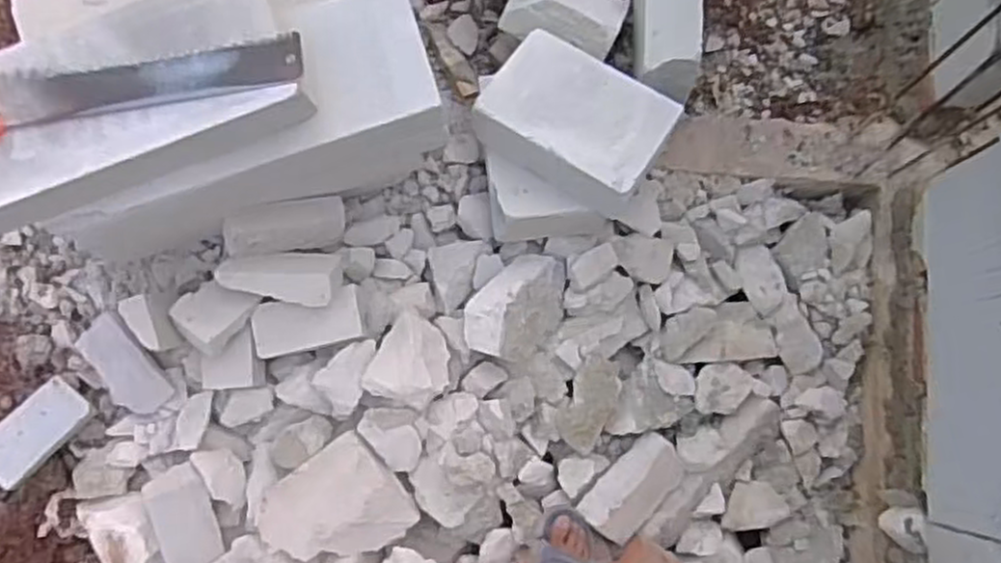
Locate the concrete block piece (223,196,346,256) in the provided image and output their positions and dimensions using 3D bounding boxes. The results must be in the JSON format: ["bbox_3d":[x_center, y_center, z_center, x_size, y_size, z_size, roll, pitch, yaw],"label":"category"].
[{"bbox_3d":[-0.378,-0.095,1.346,0.209,0.036,0.084,-11,83,-24],"label":"concrete block piece"}]

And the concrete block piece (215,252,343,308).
[{"bbox_3d":[-0.391,-0.012,1.345,0.204,0.061,0.099,8,81,2],"label":"concrete block piece"}]

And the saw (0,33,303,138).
[{"bbox_3d":[-0.523,-0.239,0.975,0.537,0.029,0.110,-14,81,-2],"label":"saw"}]

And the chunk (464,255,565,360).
[{"bbox_3d":[0.036,0.050,1.379,0.219,0.101,0.148,-44,83,-6],"label":"chunk"}]

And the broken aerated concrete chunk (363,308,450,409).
[{"bbox_3d":[-0.155,0.147,1.360,0.133,0.069,0.166,26,82,4],"label":"broken aerated concrete chunk"}]

